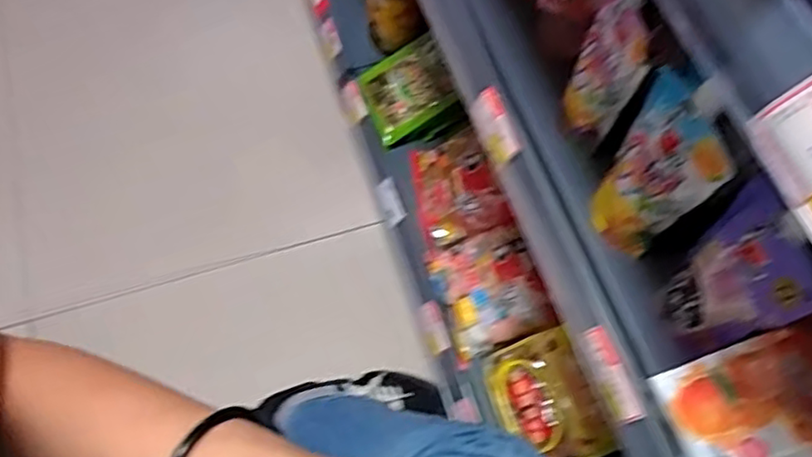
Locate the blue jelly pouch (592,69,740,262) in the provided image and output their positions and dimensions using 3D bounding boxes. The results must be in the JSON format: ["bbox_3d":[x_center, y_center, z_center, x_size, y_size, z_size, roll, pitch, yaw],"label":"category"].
[{"bbox_3d":[0.172,-0.032,0.470,0.017,0.143,0.079,-16,61,-20],"label":"blue jelly pouch"}]

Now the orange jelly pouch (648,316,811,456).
[{"bbox_3d":[0.235,0.107,0.418,0.132,0.020,0.076,-26,68,13],"label":"orange jelly pouch"}]

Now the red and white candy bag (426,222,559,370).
[{"bbox_3d":[0.119,0.077,0.875,0.148,0.050,0.147,-34,69,25],"label":"red and white candy bag"}]

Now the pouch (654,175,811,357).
[{"bbox_3d":[0.206,0.033,0.430,0.028,0.134,0.079,-9,65,-6],"label":"pouch"}]

